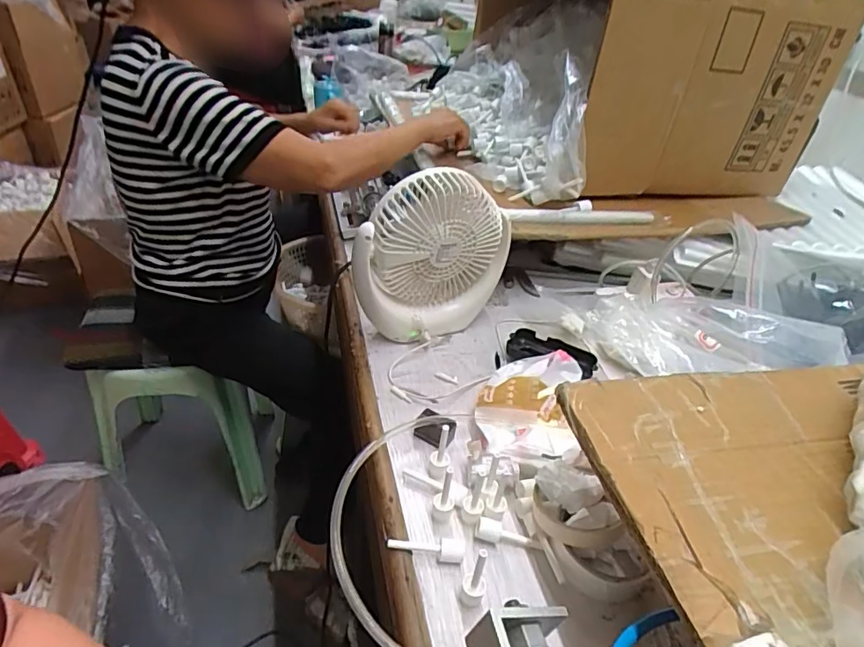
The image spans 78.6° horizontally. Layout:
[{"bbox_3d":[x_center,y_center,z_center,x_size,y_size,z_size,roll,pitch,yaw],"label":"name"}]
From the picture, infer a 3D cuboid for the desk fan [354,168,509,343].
[{"bbox_3d":[0.000,-0.082,0.654,0.191,0.200,0.075,-15,41,-27],"label":"desk fan"}]

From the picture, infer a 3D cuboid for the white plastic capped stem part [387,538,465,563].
[{"bbox_3d":[-0.005,0.190,0.447,0.064,0.014,0.015,6,36,0],"label":"white plastic capped stem part"}]

